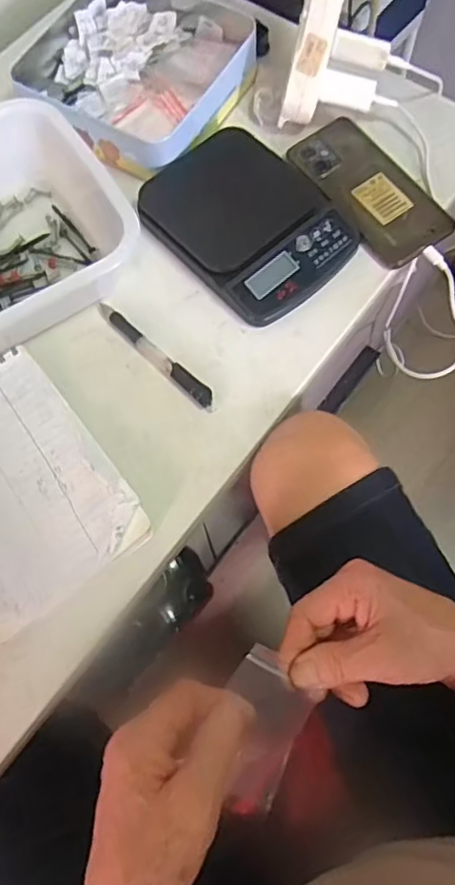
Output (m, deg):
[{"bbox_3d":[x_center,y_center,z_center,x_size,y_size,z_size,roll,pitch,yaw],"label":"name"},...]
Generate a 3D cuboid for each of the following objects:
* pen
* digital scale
[{"bbox_3d":[-0.060,-0.076,0.495,0.135,0.009,0.016,43,77,10],"label":"pen"},{"bbox_3d":[0.022,-0.205,0.531,0.145,0.024,0.177,-43,79,-13],"label":"digital scale"}]

